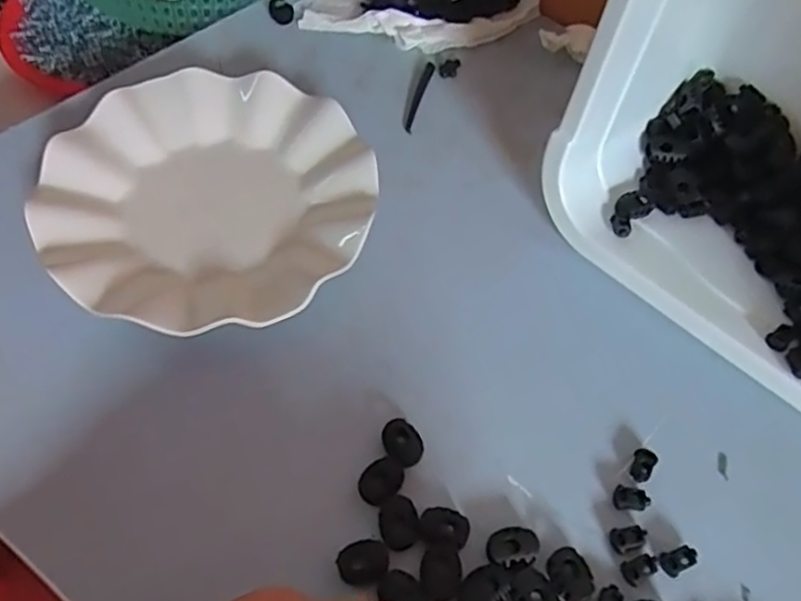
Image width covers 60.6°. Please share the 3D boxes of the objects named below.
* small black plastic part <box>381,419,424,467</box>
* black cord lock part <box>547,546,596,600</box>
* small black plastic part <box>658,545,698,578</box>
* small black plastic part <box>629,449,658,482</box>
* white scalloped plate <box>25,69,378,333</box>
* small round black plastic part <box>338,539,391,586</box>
[{"bbox_3d":[0.001,0.067,0.321,0.017,0.007,0.021,-19,58,-12],"label":"small black plastic part"},{"bbox_3d":[0.071,0.116,0.289,0.017,0.006,0.020,-20,58,-13],"label":"black cord lock part"},{"bbox_3d":[0.120,0.113,0.296,0.017,0.006,0.010,-15,57,-10],"label":"small black plastic part"},{"bbox_3d":[0.113,0.077,0.319,0.010,0.007,0.016,21,60,16],"label":"small black plastic part"},{"bbox_3d":[-0.106,-0.060,0.387,0.174,0.033,0.185,0,55,0],"label":"white scalloped plate"},{"bbox_3d":[-0.016,0.111,0.291,0.021,0.004,0.017,-17,57,-12],"label":"small round black plastic part"}]

